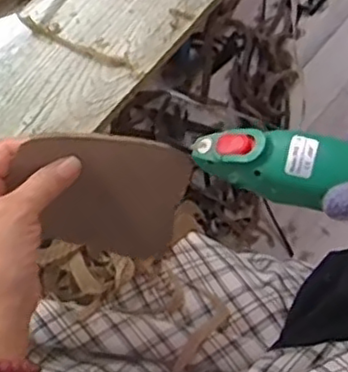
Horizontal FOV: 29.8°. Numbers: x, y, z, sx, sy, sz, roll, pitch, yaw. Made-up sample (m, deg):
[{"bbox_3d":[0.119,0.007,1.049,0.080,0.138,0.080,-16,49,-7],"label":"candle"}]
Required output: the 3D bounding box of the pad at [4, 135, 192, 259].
[{"bbox_3d":[-0.049,0.008,0.440,0.108,0.087,0.005,5,29,-8],"label":"pad"}]

